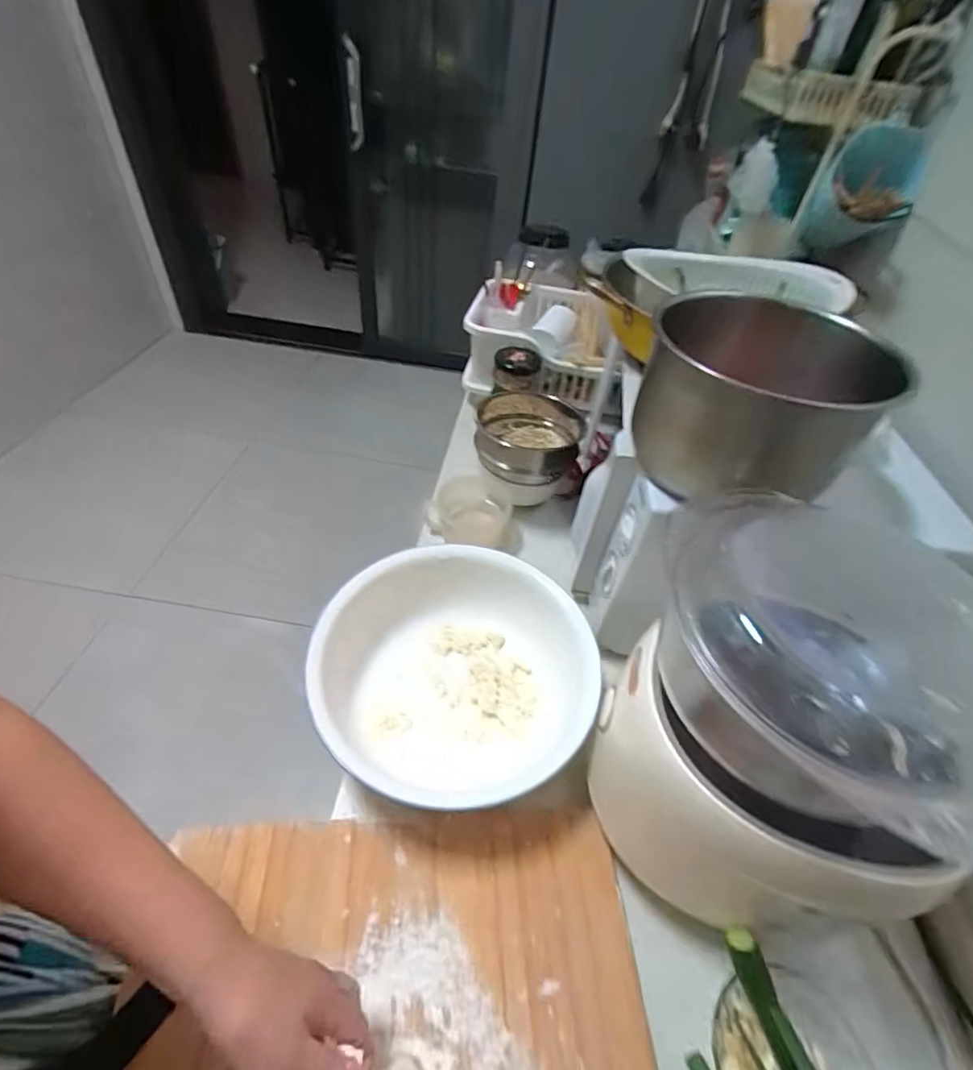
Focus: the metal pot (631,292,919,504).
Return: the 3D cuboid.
[{"bbox_3d":[0.238,-0.123,0.471,0.191,0.122,0.184,4,47,-4],"label":"metal pot"}]

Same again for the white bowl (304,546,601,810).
[{"bbox_3d":[-0.034,0.151,0.548,0.267,0.115,0.281,2,47,-2],"label":"white bowl"}]

